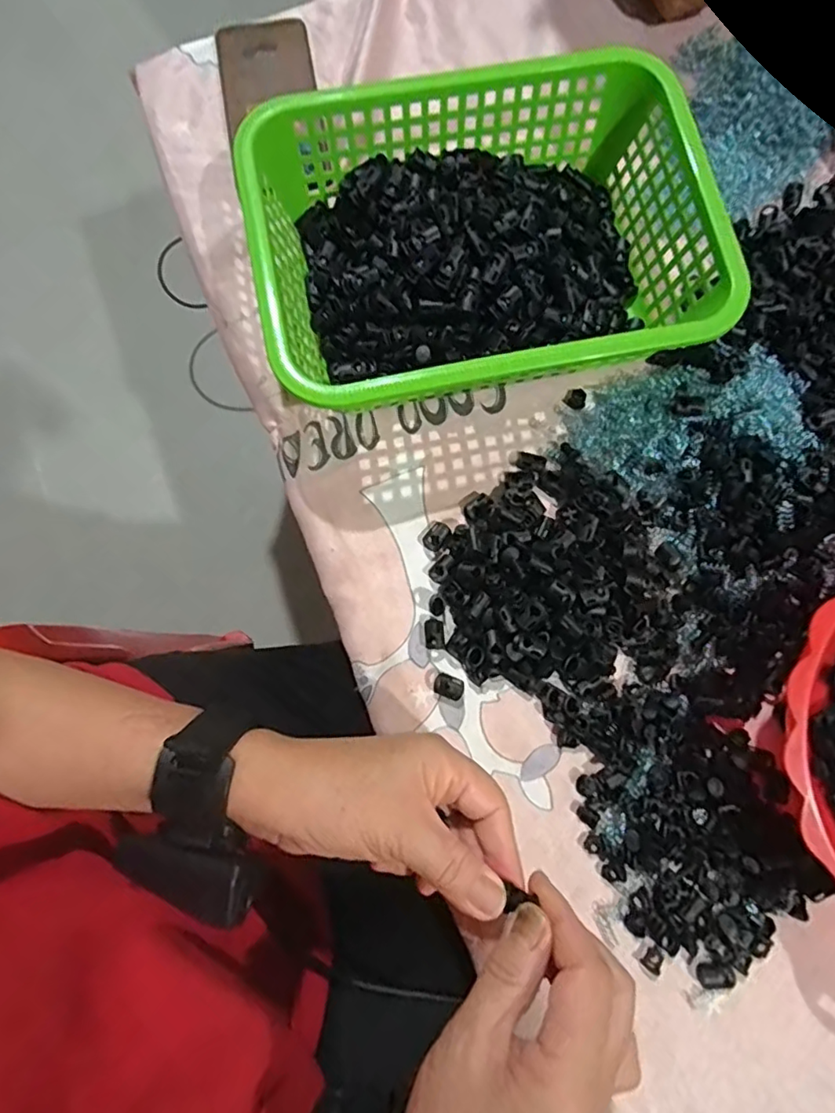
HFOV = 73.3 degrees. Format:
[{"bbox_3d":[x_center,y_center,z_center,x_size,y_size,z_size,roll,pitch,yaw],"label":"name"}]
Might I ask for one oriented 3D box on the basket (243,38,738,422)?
[{"bbox_3d":[0.040,-0.210,0.391,0.285,0.077,0.211,-11,79,-4],"label":"basket"}]

